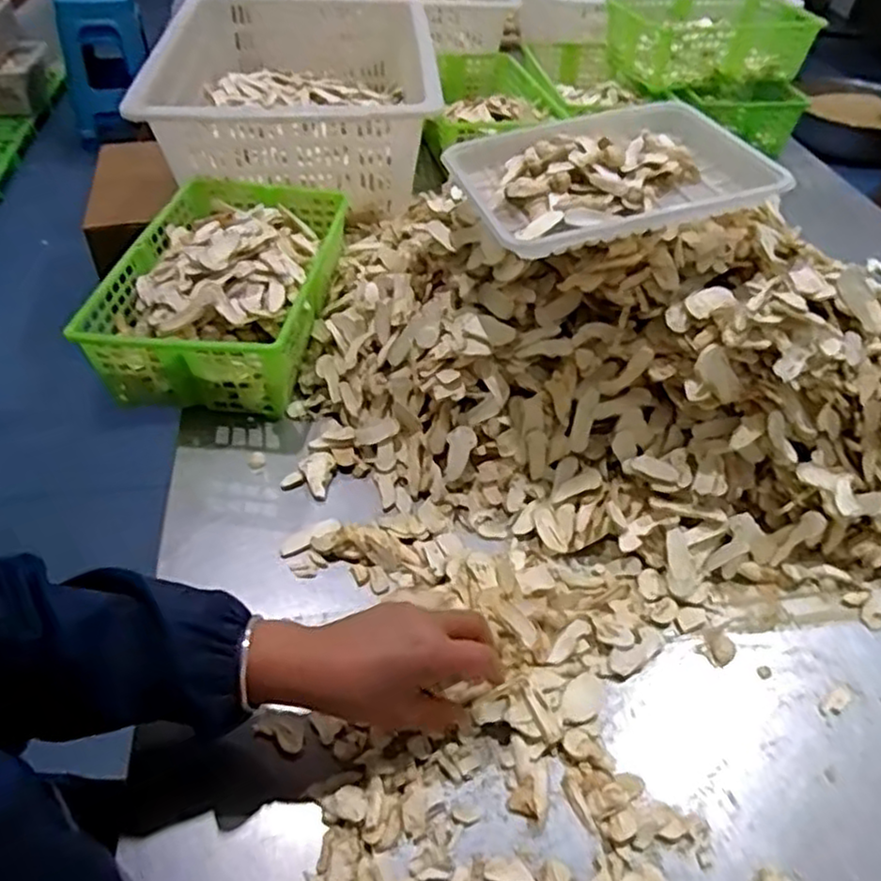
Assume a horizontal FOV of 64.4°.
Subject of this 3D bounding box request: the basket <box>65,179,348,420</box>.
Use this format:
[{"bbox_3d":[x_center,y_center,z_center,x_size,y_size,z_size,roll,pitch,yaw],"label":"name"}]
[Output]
[{"bbox_3d":[-0.238,-0.193,0.805,0.213,0.118,0.344,4,45,1],"label":"basket"}]

